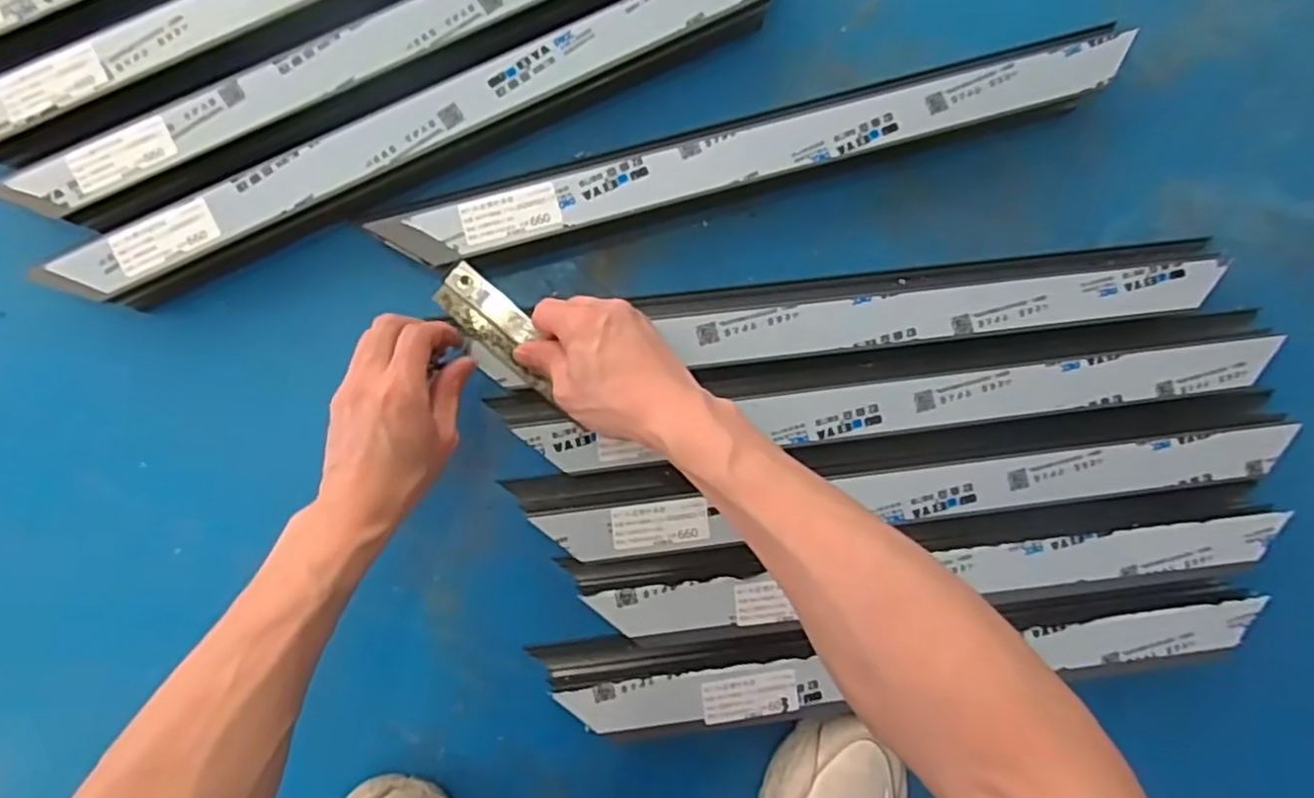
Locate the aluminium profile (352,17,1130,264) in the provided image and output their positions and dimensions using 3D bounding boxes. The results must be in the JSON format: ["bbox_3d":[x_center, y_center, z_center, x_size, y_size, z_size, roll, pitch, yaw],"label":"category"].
[{"bbox_3d":[0.087,-0.189,0.559,0.589,0.052,0.056,-16,89,-6],"label":"aluminium profile"}]

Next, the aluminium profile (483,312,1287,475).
[{"bbox_3d":[0.192,-0.005,0.563,0.607,0.051,0.068,-6,88,-5],"label":"aluminium profile"}]

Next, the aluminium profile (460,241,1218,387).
[{"bbox_3d":[0.158,-0.065,0.558,0.572,0.056,0.068,-7,89,-5],"label":"aluminium profile"}]

